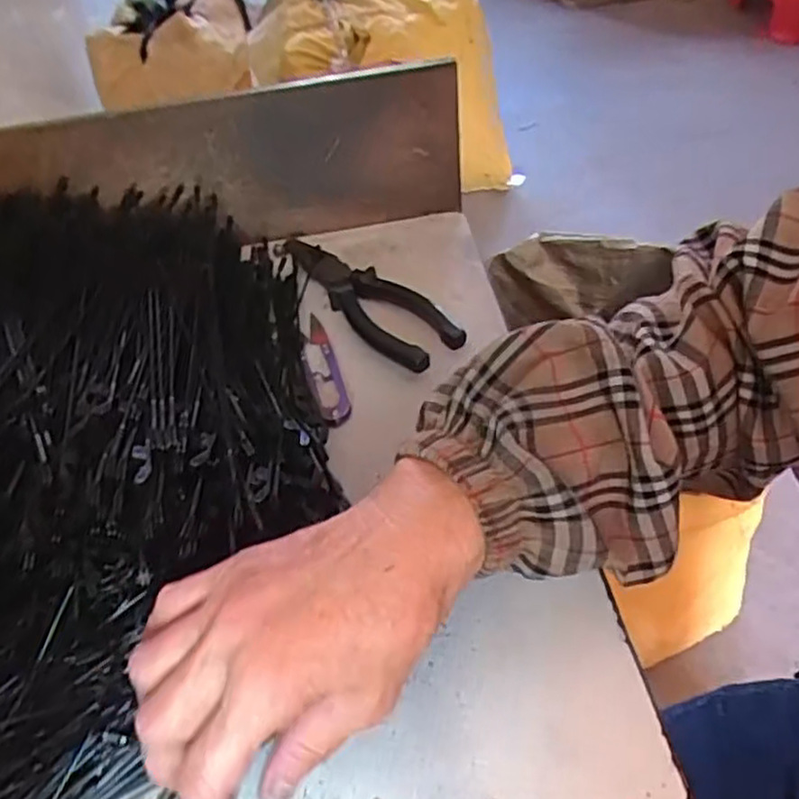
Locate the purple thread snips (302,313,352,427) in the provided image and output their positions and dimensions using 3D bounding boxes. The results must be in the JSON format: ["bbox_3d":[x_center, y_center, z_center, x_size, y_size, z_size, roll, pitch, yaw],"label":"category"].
[{"bbox_3d":[-0.049,-0.021,0.437,0.023,0.015,0.097,-14,48,-5],"label":"purple thread snips"}]

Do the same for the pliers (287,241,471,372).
[{"bbox_3d":[-0.027,-0.071,0.480,0.059,0.017,0.173,-38,54,-25],"label":"pliers"}]

